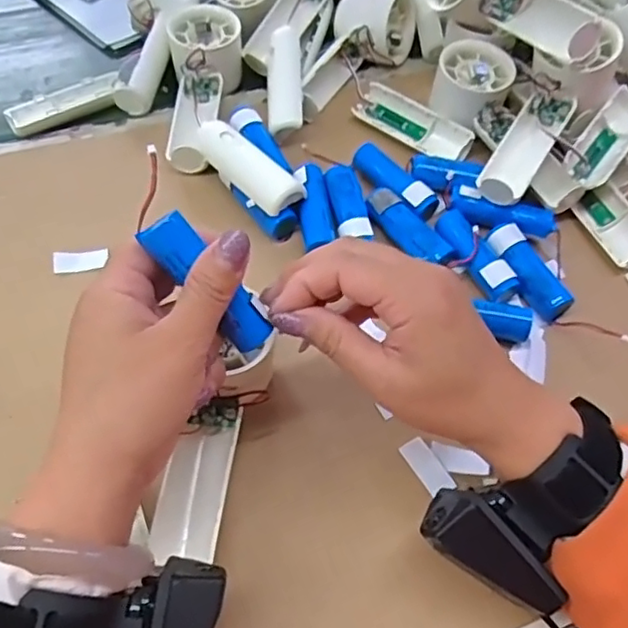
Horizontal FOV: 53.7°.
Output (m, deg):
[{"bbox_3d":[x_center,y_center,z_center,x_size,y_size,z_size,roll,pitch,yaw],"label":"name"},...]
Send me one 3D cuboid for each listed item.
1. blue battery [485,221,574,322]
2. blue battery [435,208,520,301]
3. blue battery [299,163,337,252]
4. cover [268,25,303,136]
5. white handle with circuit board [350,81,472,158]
[{"bbox_3d":[0.144,-0.029,0.422,0.023,0.018,0.073,-22,62,-15],"label":"blue battery"},{"bbox_3d":[0.110,-0.042,0.427,0.025,0.021,0.072,-25,63,-17],"label":"blue battery"},{"bbox_3d":[0.001,-0.074,0.437,0.024,0.023,0.068,-7,59,-7],"label":"blue battery"},{"bbox_3d":[-0.023,-0.183,0.483,0.025,0.016,0.091,-2,74,-4],"label":"cover"},{"bbox_3d":[0.078,-0.149,0.489,0.096,0.017,0.032,35,63,17],"label":"white handle with circuit board"}]

